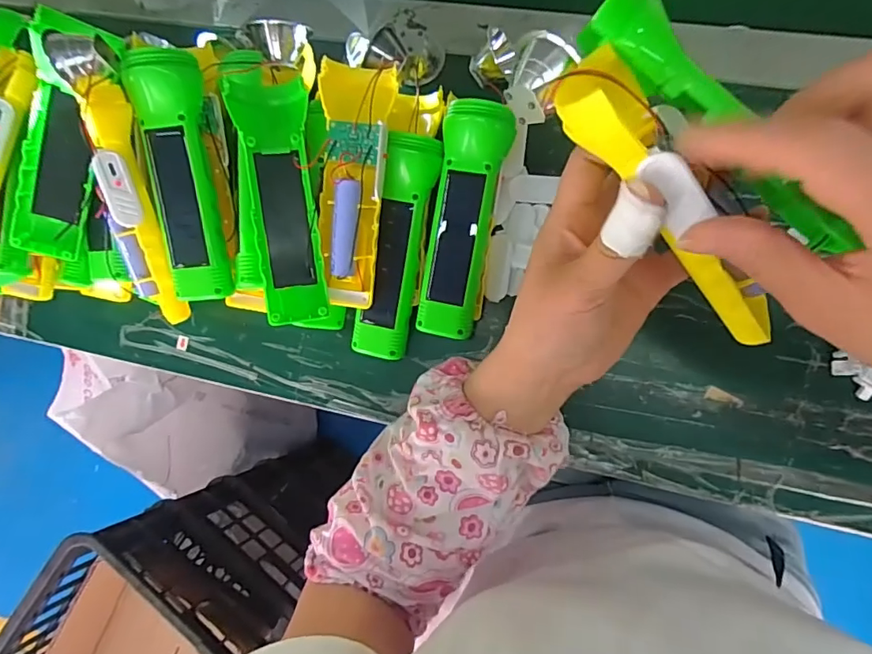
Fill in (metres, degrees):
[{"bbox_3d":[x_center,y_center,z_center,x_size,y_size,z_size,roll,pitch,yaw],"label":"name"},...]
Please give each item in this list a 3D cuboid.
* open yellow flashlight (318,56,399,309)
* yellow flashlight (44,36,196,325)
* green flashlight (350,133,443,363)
[{"bbox_3d":[-0.055,-0.094,0.343,0.045,0.025,0.159,7,102,10],"label":"open yellow flashlight"},{"bbox_3d":[-0.210,-0.089,0.338,0.044,0.035,0.187,3,119,10],"label":"yellow flashlight"},{"bbox_3d":[-0.030,-0.055,0.366,0.039,0.024,0.163,14,104,10],"label":"green flashlight"}]

